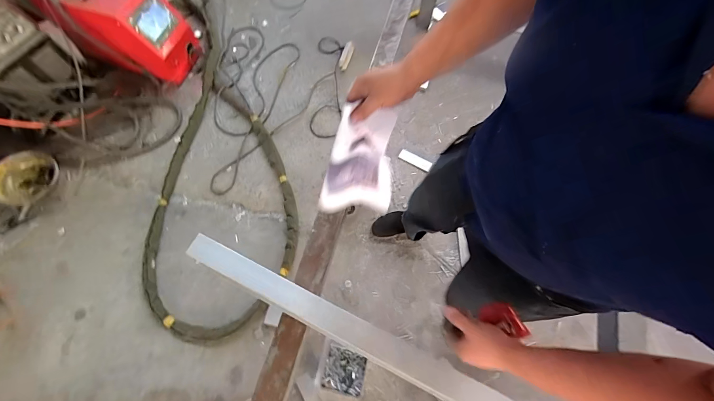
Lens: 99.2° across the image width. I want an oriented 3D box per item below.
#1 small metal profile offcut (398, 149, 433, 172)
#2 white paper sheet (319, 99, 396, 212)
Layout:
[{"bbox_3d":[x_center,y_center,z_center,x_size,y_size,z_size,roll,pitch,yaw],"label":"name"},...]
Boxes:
[{"bbox_3d":[0.283,-0.197,1.477,0.163,0.030,0.045,30,73,10],"label":"small metal profile offcut"},{"bbox_3d":[0.008,-0.063,0.606,0.135,0.271,0.077,23,55,8],"label":"white paper sheet"}]

